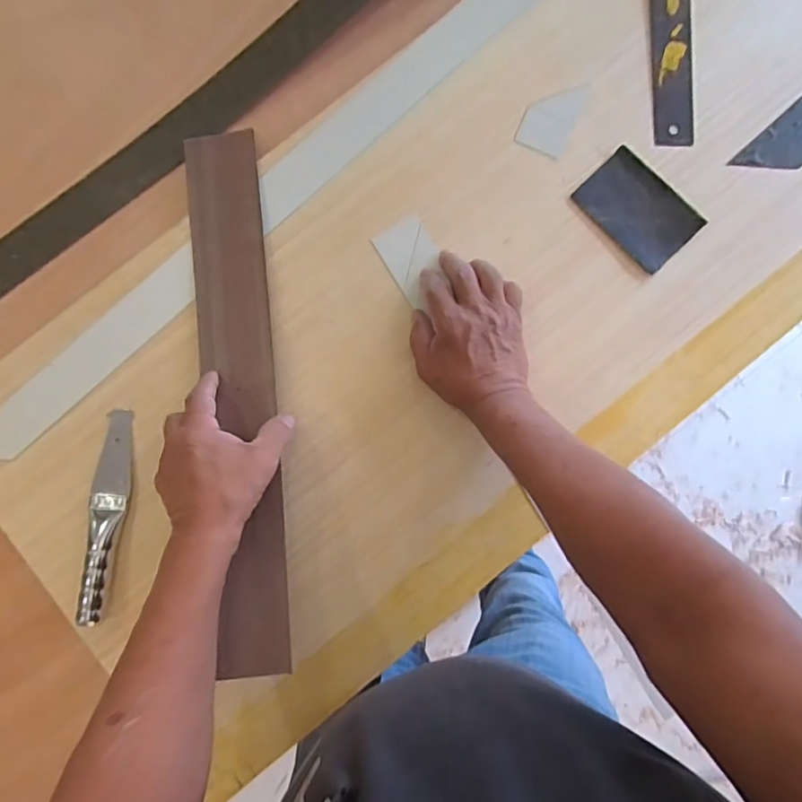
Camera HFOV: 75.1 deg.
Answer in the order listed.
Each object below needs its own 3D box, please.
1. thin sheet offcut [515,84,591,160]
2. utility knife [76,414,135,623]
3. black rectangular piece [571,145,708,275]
[{"bbox_3d":[0.155,-0.293,0.534,0.051,0.004,0.081,22,86,2],"label":"thin sheet offcut"},{"bbox_3d":[-0.283,0.107,0.494,0.033,0.021,0.195,7,86,1],"label":"utility knife"},{"bbox_3d":[0.240,-0.194,0.525,0.075,0.007,0.114,-44,87,-3],"label":"black rectangular piece"}]

